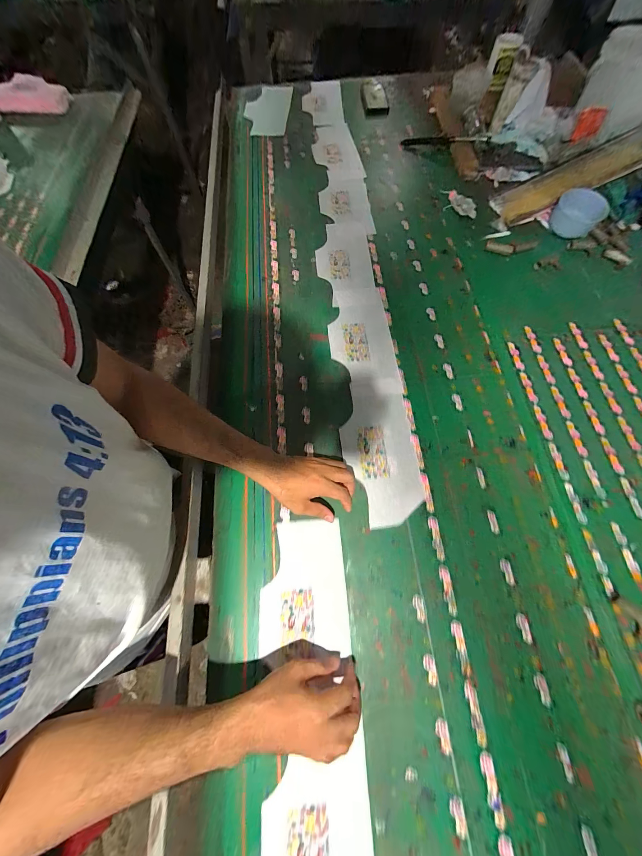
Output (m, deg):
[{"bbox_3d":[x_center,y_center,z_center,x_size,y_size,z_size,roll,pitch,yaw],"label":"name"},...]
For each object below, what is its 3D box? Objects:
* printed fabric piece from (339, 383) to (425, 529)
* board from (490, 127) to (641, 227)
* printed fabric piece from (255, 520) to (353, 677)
[{"bbox_3d":[0.106,0.037,0.529,0.128,0.010,0.267,-4,69,-2],"label":"printed fabric piece"},{"bbox_3d":[0.645,-0.650,0.737,0.378,0.031,0.128,-26,72,4],"label":"board"},{"bbox_3d":[-0.031,0.251,0.455,0.135,0.009,0.190,-5,69,1],"label":"printed fabric piece"}]

